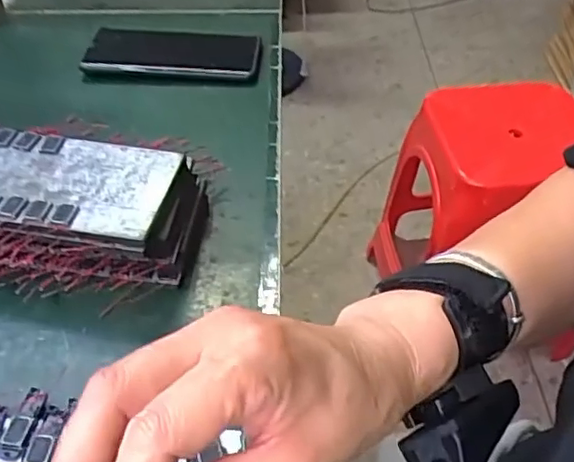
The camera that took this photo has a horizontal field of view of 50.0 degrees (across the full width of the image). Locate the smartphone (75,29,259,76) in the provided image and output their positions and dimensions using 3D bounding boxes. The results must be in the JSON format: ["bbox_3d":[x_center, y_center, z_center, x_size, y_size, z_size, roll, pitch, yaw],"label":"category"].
[{"bbox_3d":[-0.109,-0.176,0.602,0.162,0.014,0.086,1,46,1],"label":"smartphone"}]

